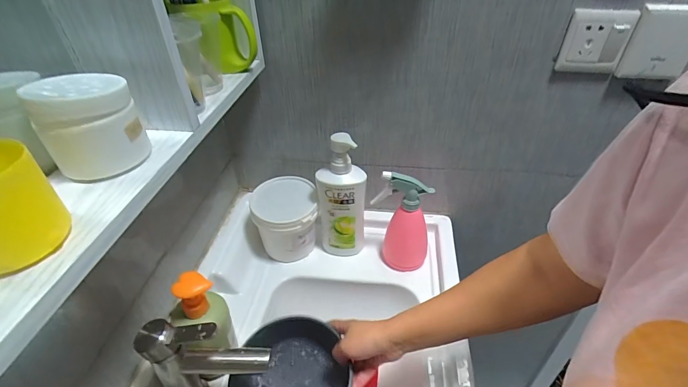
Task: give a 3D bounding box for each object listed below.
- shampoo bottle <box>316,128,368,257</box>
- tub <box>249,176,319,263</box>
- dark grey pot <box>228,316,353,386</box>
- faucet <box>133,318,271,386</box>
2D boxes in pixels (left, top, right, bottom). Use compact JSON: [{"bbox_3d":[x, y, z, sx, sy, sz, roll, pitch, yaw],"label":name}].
[{"bbox_3d":[-0.003,0.015,0.648,0.081,0.250,0.048,-10,40,-10],"label":"shampoo bottle"},{"bbox_3d":[-0.109,0.054,0.705,0.117,0.127,0.122,-1,39,1],"label":"tub"},{"bbox_3d":[-0.071,0.265,0.504,0.158,0.080,0.148,-1,39,1],"label":"dark grey pot"},{"bbox_3d":[-0.162,0.212,0.442,0.139,0.141,0.049,-1,39,1],"label":"faucet"}]

